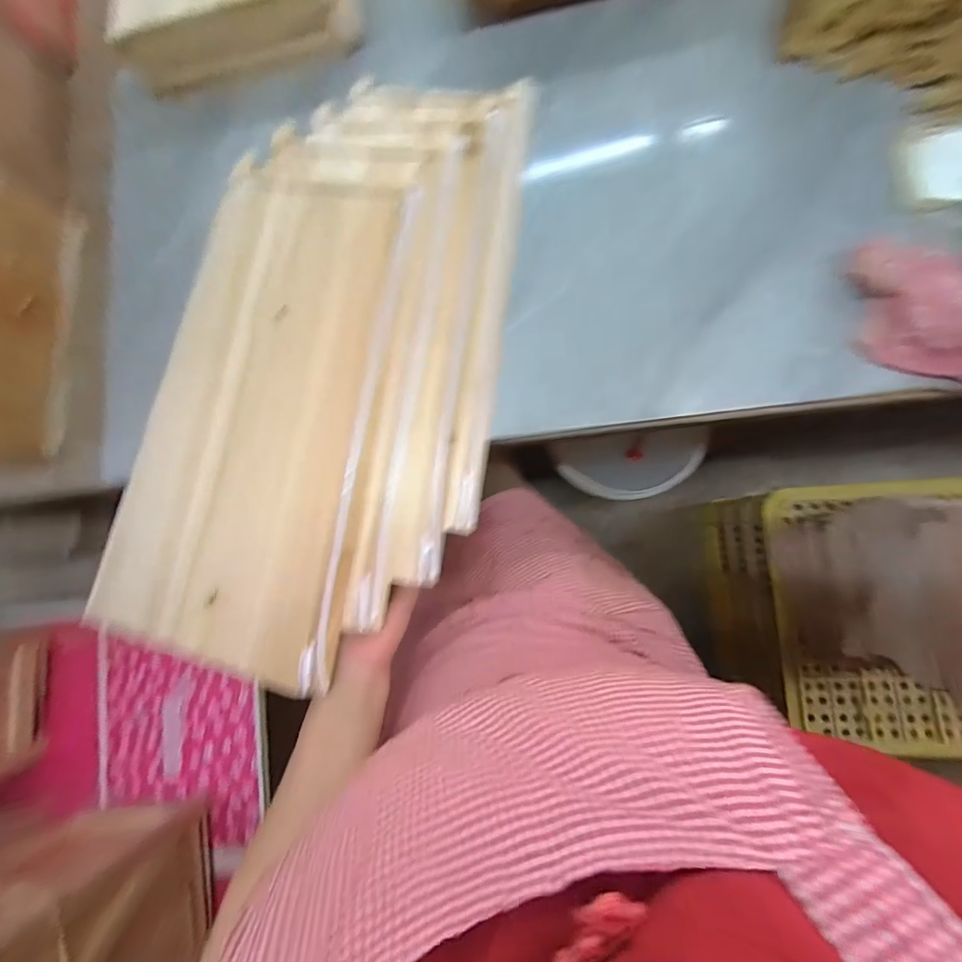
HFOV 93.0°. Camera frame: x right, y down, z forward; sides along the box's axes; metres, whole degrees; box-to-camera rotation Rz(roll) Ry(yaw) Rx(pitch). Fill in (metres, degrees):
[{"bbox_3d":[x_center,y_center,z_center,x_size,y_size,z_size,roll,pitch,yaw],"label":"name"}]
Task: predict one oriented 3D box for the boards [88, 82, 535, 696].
[{"bbox_3d":[-0.127,-0.117,0.417,0.285,0.064,0.559,15,87,5],"label":"boards"}]

